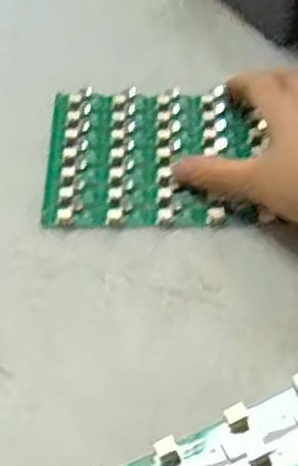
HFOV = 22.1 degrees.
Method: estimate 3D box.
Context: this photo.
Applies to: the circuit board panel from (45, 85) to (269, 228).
[{"bbox_3d":[0.004,-0.051,0.486,0.130,0.009,0.114,-2,51,1],"label":"circuit board panel"}]

